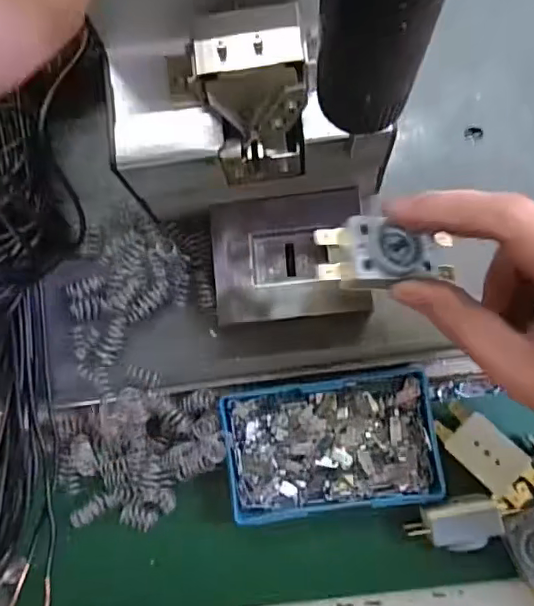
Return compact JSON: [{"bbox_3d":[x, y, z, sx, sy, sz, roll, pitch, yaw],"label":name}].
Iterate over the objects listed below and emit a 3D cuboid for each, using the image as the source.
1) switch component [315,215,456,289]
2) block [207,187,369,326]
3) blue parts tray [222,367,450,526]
[{"bbox_3d":[0.048,-0.020,0.227,0.055,0.014,0.029,-1,83,3],"label":"switch component"},{"bbox_3d":[0.012,-0.025,0.302,0.079,0.023,0.068,-7,80,3],"label":"block"},{"bbox_3d":[0.035,0.079,0.316,0.113,0.026,0.069,-8,80,3],"label":"blue parts tray"}]

